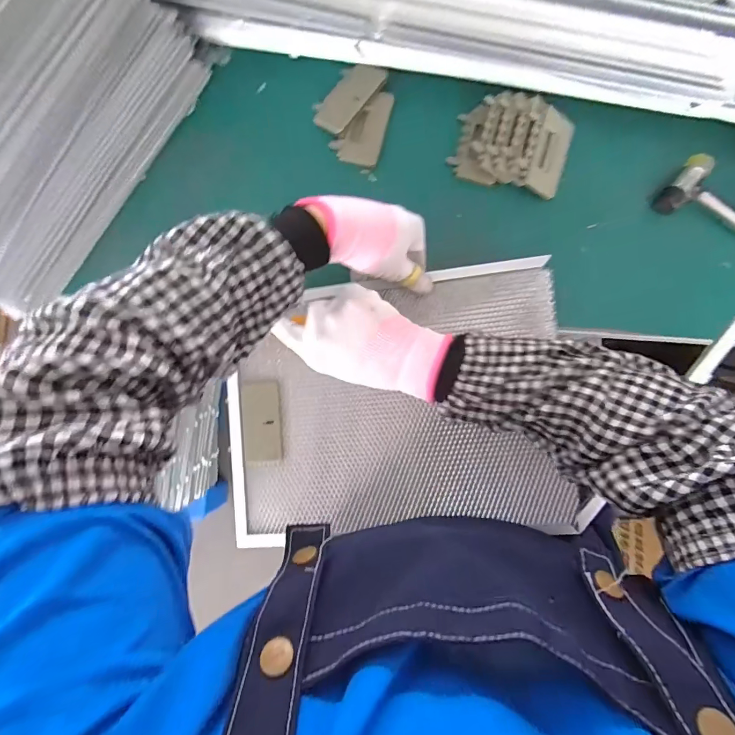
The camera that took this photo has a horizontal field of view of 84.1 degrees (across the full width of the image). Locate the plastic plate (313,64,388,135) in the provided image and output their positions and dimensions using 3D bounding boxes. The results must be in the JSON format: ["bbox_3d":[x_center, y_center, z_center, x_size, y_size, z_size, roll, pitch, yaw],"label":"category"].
[{"bbox_3d":[-0.021,-0.303,0.457,0.045,0.009,0.089,36,86,18],"label":"plastic plate"}]

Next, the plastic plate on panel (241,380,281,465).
[{"bbox_3d":[-0.116,0.062,0.445,0.041,0.006,0.090,-3,84,4],"label":"plastic plate on panel"}]

